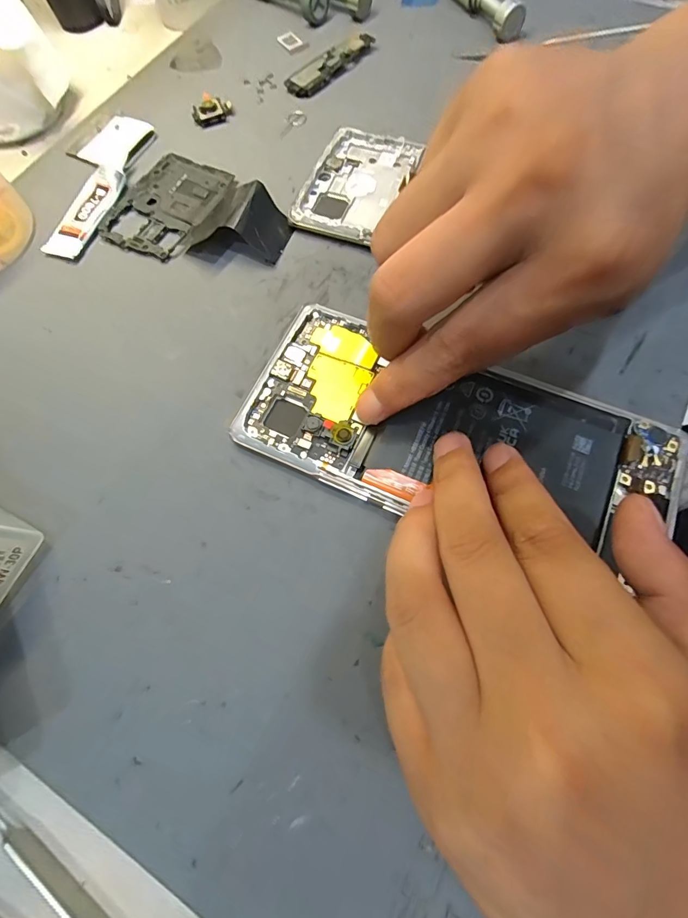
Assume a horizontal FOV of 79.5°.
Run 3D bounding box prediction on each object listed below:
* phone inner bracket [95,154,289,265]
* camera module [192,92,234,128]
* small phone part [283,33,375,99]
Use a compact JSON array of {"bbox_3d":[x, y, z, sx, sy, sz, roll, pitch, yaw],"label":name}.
[{"bbox_3d":[-0.070,-0.124,0.202,0.087,0.016,0.062,21,72,10],"label":"phone inner bracket"},{"bbox_3d":[-0.075,-0.199,0.236,0.022,0.008,0.016,-13,70,-2],"label":"camera module"},{"bbox_3d":[-0.008,-0.238,0.249,0.017,0.006,0.064,38,76,15],"label":"small phone part"}]

